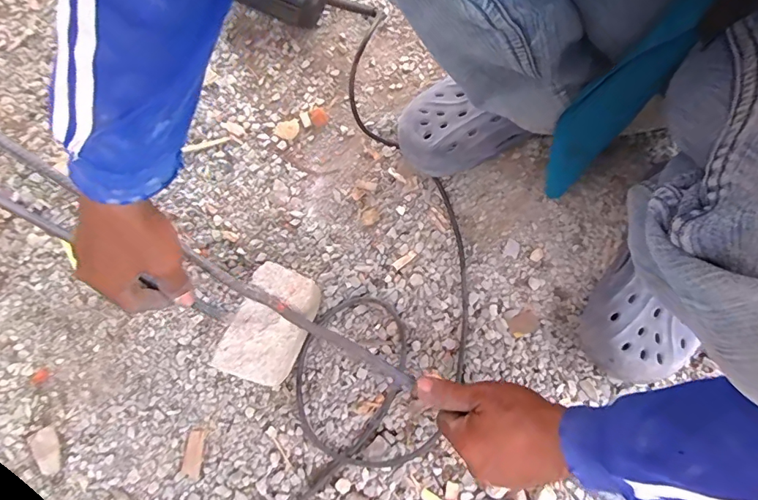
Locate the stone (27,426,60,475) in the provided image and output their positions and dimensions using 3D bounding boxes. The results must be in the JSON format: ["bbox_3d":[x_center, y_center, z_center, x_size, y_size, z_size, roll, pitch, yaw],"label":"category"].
[{"bbox_3d":[-0.338,0.204,0.452,0.024,0.009,0.046,-37,79,-10],"label":"stone"}]

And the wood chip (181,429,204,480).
[{"bbox_3d":[-0.190,0.209,0.454,0.017,0.004,0.045,5,76,0],"label":"wood chip"}]

